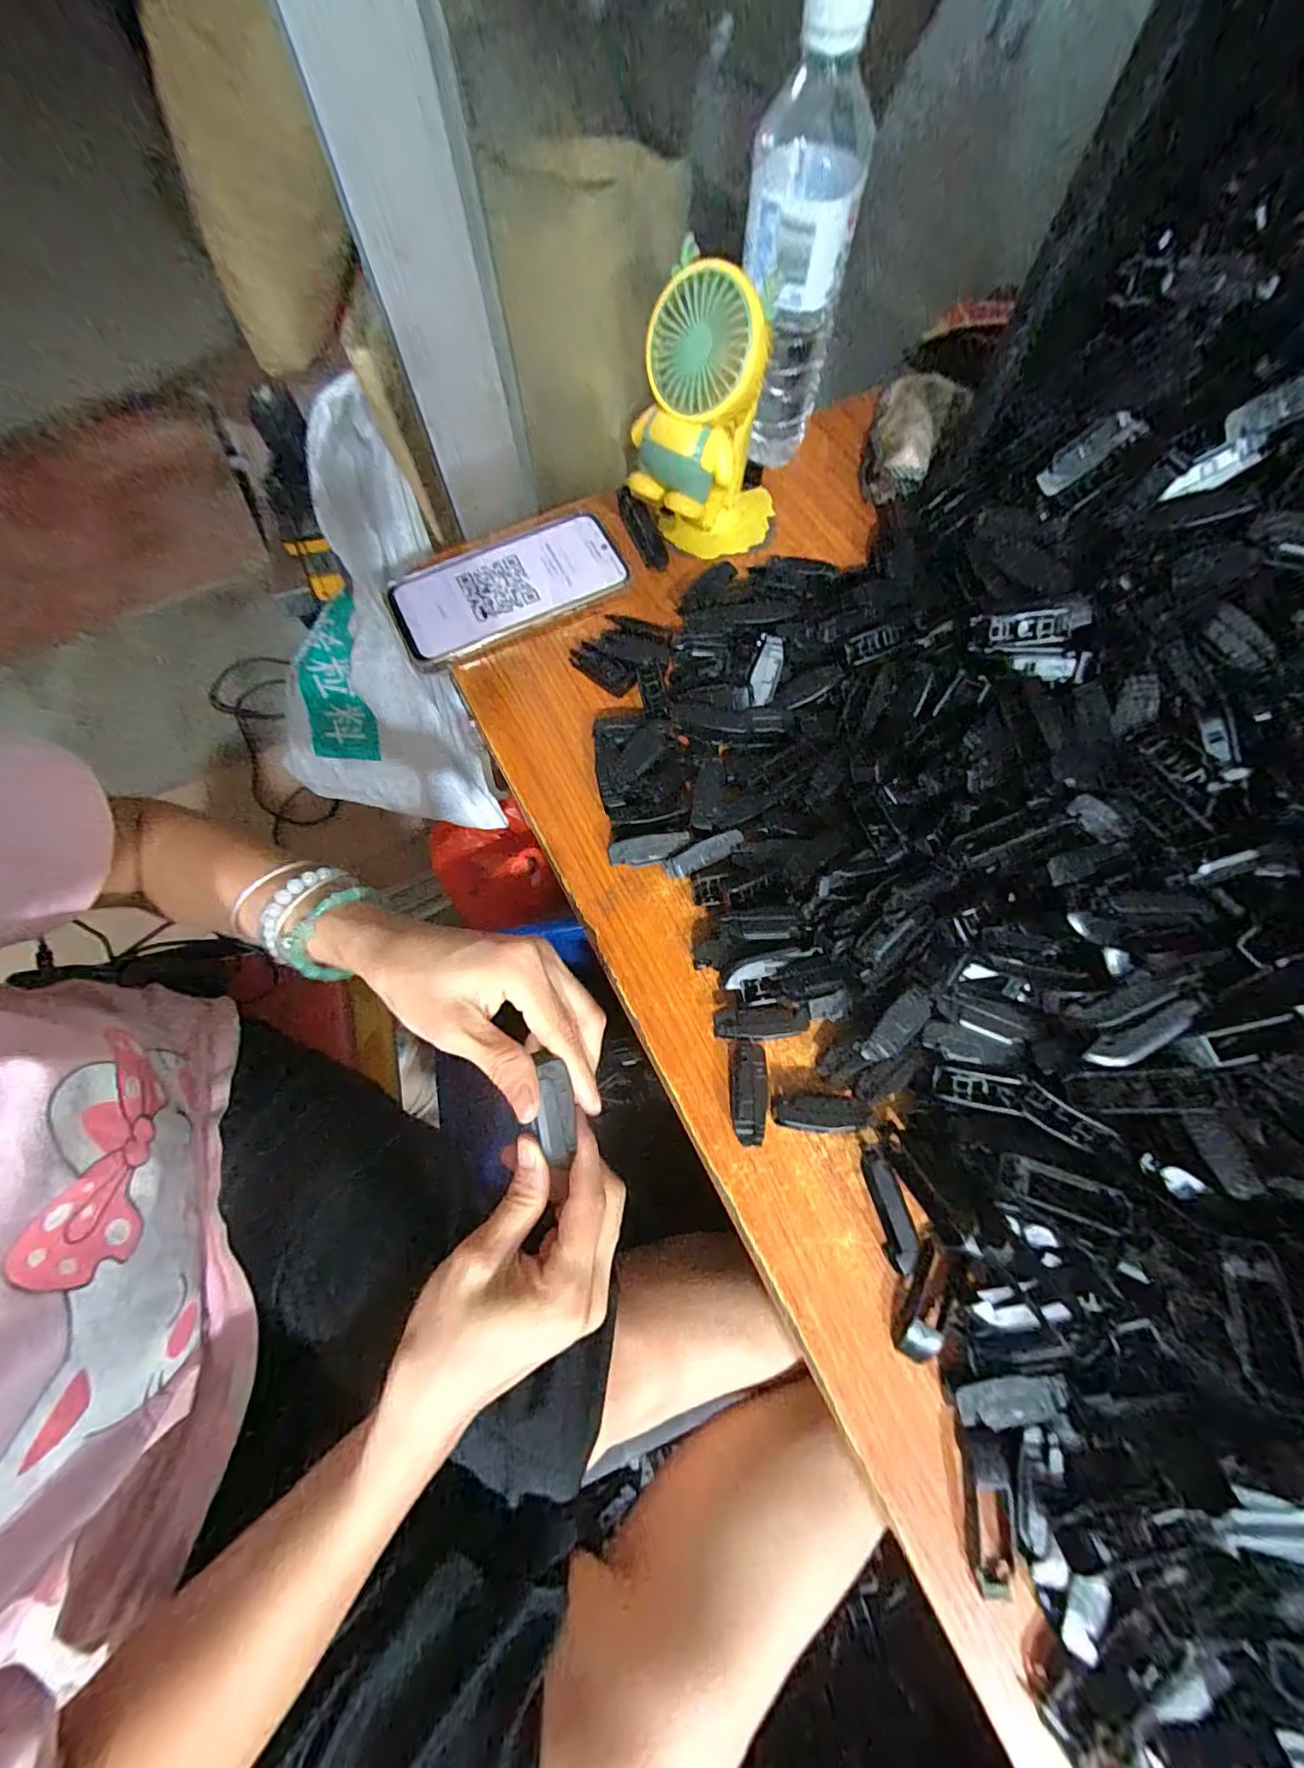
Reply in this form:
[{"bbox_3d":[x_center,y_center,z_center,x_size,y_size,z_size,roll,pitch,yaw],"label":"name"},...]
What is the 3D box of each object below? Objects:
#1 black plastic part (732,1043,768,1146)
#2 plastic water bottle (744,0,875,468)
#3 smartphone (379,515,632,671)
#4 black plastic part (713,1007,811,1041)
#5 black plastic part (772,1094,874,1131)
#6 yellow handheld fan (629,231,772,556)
[{"bbox_3d":[0.049,0.108,0.294,0.017,0.018,0.047,2,70,1],"label":"black plastic part"},{"bbox_3d":[0.090,-0.390,0.373,0.067,0.213,0.060,8,71,3],"label":"plastic water bottle"},{"bbox_3d":[-0.104,-0.214,0.408,0.164,0.010,0.081,-26,78,-5],"label":"smartphone"},{"bbox_3d":[0.058,0.075,0.306,0.049,0.016,0.017,-2,70,0],"label":"black plastic part"},{"bbox_3d":[0.087,0.117,0.291,0.050,0.011,0.017,1,70,1],"label":"black plastic part"},{"bbox_3d":[0.038,-0.284,0.363,0.097,0.155,0.098,8,71,3],"label":"yellow handheld fan"}]

